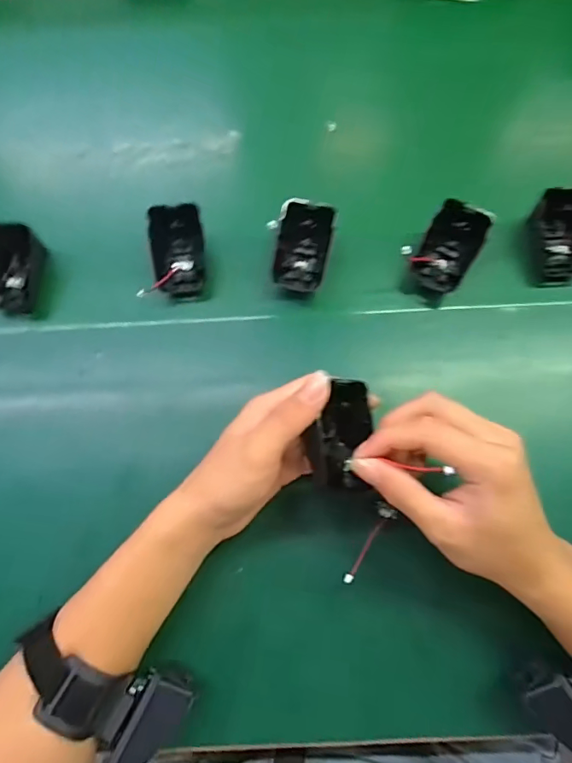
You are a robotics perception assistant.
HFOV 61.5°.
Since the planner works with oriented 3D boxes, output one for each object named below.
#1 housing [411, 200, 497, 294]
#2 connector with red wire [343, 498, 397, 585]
[{"bbox_3d":[0.129,-0.106,0.388,0.046,0.046,0.064,28,75,8],"label":"housing"},{"bbox_3d":[0.056,0.111,0.329,0.014,0.013,0.058,32,75,9],"label":"connector with red wire"}]

